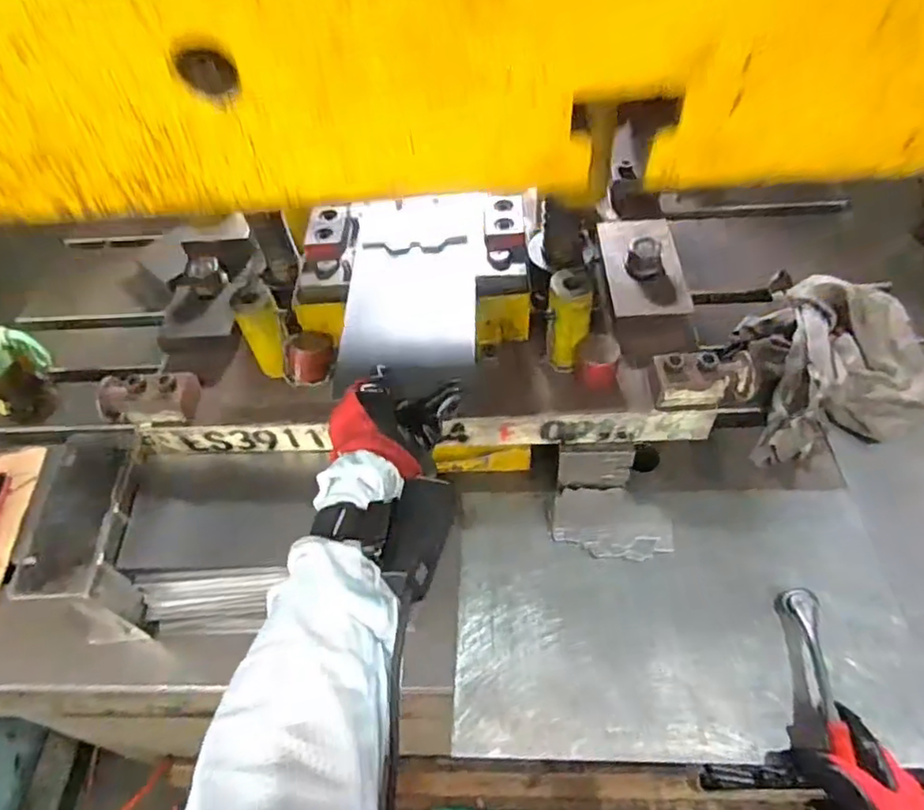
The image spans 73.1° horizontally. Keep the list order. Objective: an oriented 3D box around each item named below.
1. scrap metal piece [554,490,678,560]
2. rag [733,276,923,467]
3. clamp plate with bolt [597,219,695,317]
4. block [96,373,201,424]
[{"bbox_3d":[0.158,0.121,0.650,0.117,0.015,0.077,6,54,9],"label":"scrap metal piece"},{"bbox_3d":[0.425,-0.049,0.719,0.235,0.073,0.191,-10,53,-3],"label":"rag"},{"bbox_3d":[0.194,-0.151,0.660,0.076,0.032,0.135,-3,53,2],"label":"clamp plate with bolt"},{"bbox_3d":[-0.310,-0.006,0.617,0.091,0.049,0.046,-4,53,1],"label":"block"}]

